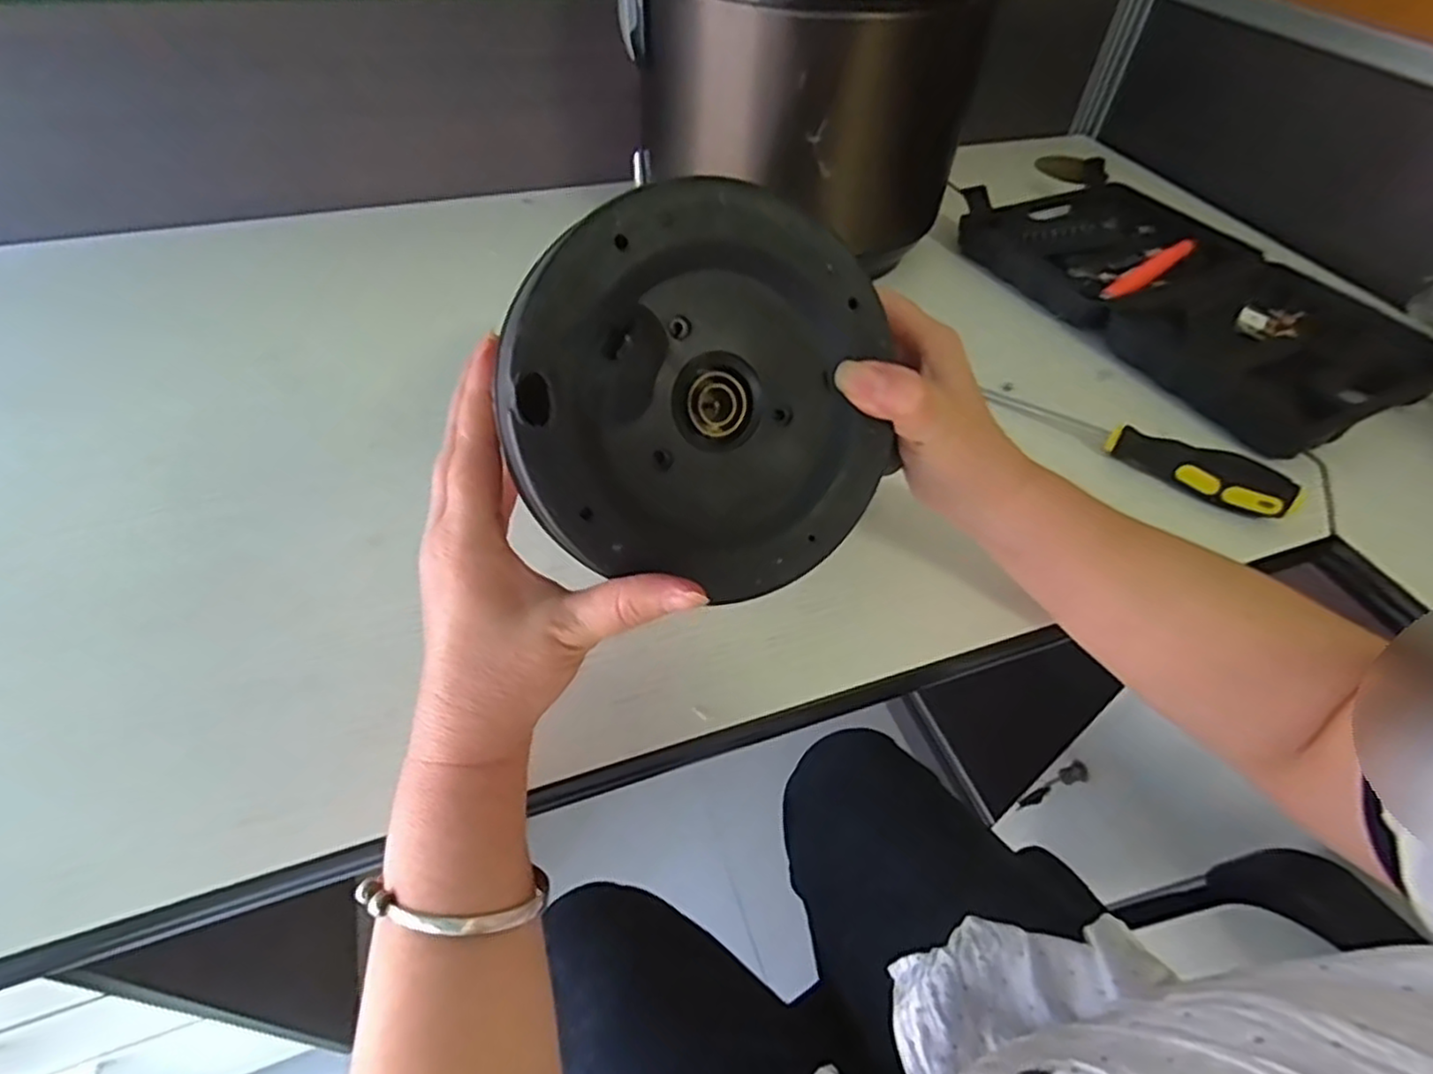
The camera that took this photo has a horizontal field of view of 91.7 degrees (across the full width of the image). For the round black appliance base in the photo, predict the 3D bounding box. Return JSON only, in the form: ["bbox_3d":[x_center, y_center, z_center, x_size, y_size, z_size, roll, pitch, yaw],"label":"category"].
[{"bbox_3d":[-0.003,-0.051,0.256,0.143,0.139,0.013,-11,14,-22],"label":"round black appliance base"}]

